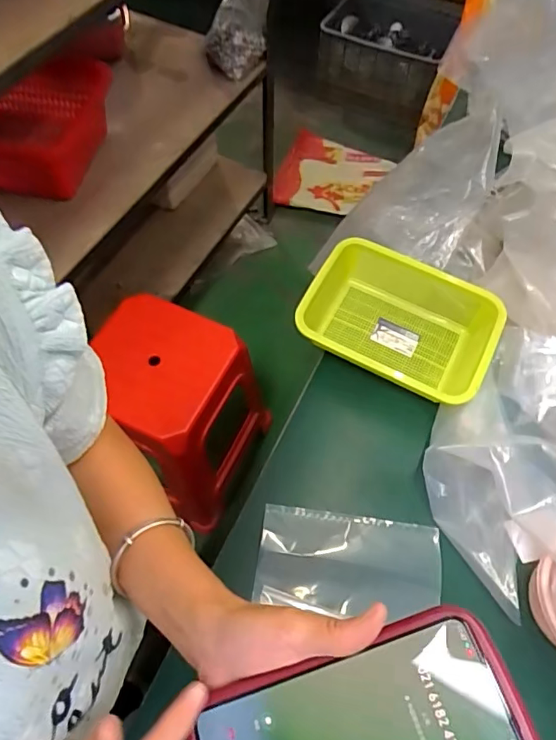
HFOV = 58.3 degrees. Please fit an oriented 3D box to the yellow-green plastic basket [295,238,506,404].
[{"bbox_3d":[0.179,-0.071,0.744,0.266,0.078,0.197,25,64,12],"label":"yellow-green plastic basket"}]

